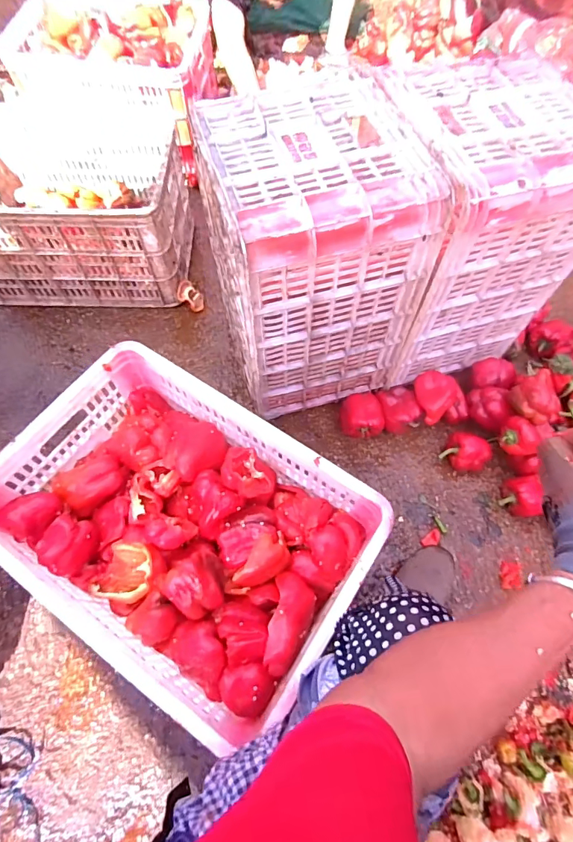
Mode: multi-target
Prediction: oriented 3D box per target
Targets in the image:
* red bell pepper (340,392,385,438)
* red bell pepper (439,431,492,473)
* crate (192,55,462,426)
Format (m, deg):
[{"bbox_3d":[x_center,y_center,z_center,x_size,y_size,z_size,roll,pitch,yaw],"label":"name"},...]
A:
[{"bbox_3d":[0.163,-0.011,0.940,0.089,0.076,0.094,-5,64,-4],"label":"red bell pepper"},{"bbox_3d":[0.379,0.068,0.902,0.089,0.076,0.074,42,70,17],"label":"red bell pepper"},{"bbox_3d":[0.040,-0.267,0.789,0.295,0.459,0.299,-16,66,-9],"label":"crate"}]

